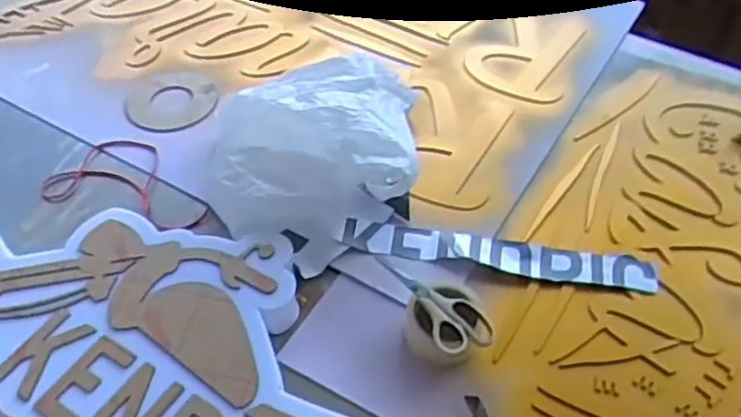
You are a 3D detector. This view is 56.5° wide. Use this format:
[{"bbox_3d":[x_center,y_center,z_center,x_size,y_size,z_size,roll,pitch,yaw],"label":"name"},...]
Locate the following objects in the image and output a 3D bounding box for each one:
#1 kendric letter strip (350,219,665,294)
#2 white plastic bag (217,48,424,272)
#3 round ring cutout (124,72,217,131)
[{"bbox_3d":[0.184,0.064,0.997,0.439,0.012,0.064,9,47,8],"label":"kendric letter strip"},{"bbox_3d":[-0.085,-0.072,1.024,0.294,0.155,0.303,-3,48,-3],"label":"white plastic bag"},{"bbox_3d":[-0.353,-0.194,1.230,0.155,0.006,0.166,0,48,0],"label":"round ring cutout"}]

